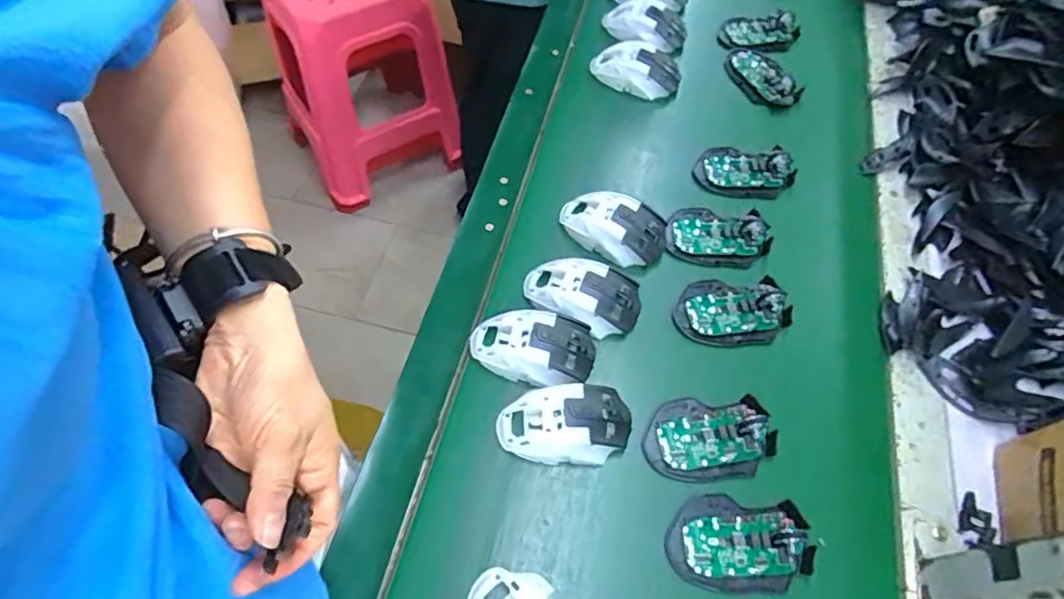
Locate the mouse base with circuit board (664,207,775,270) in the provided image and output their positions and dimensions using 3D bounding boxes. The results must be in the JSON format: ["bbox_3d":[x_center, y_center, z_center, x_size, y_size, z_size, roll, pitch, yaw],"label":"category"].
[{"bbox_3d":[0.202,-0.070,0.635,0.111,0.018,0.071,12,60,5],"label":"mouse base with circuit board"}]

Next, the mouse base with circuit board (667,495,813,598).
[{"bbox_3d":[0.170,0.197,0.476,0.114,0.015,0.072,2,60,-1],"label":"mouse base with circuit board"}]

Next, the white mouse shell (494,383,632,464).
[{"bbox_3d":[0.029,0.108,0.514,0.113,0.035,0.061,2,60,-1],"label":"white mouse shell"}]

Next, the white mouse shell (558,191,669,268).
[{"bbox_3d":[0.086,-0.080,0.629,0.118,0.037,0.067,29,63,15],"label":"white mouse shell"}]

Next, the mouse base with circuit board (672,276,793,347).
[{"bbox_3d":[0.203,0.010,0.588,0.114,0.018,0.069,3,60,0],"label":"mouse base with circuit board"}]

